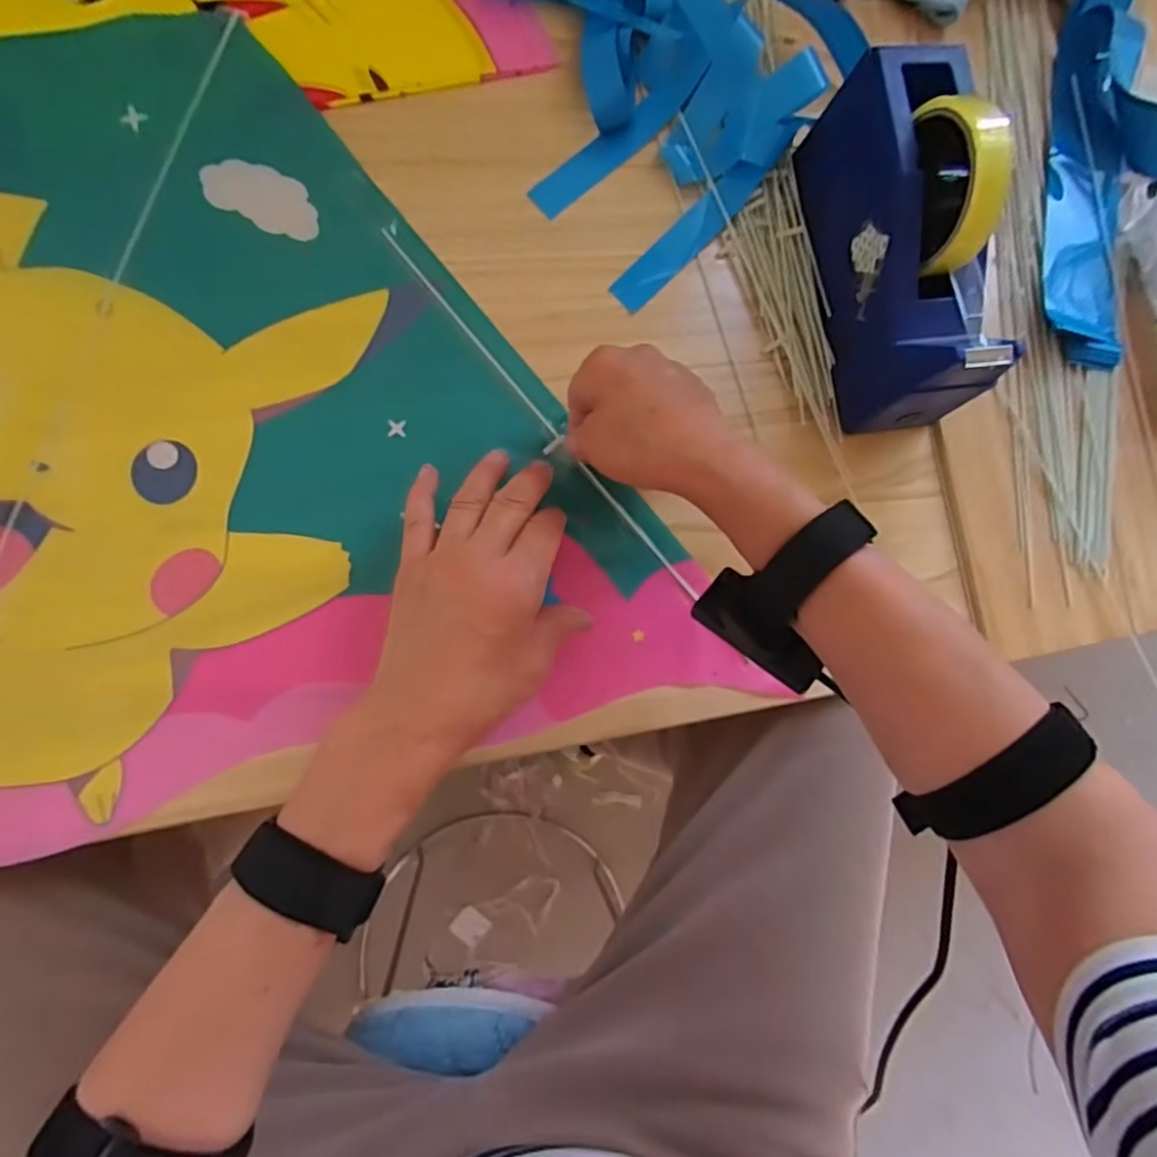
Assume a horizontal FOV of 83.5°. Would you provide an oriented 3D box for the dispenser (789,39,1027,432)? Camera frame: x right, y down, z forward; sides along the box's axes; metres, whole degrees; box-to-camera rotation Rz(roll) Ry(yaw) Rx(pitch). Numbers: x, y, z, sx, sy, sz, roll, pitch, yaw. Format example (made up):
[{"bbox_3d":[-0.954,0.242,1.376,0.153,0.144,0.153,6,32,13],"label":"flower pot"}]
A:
[{"bbox_3d":[0.201,-0.205,0.397,0.068,0.114,0.202,-10,86,-9],"label":"dispenser"}]

